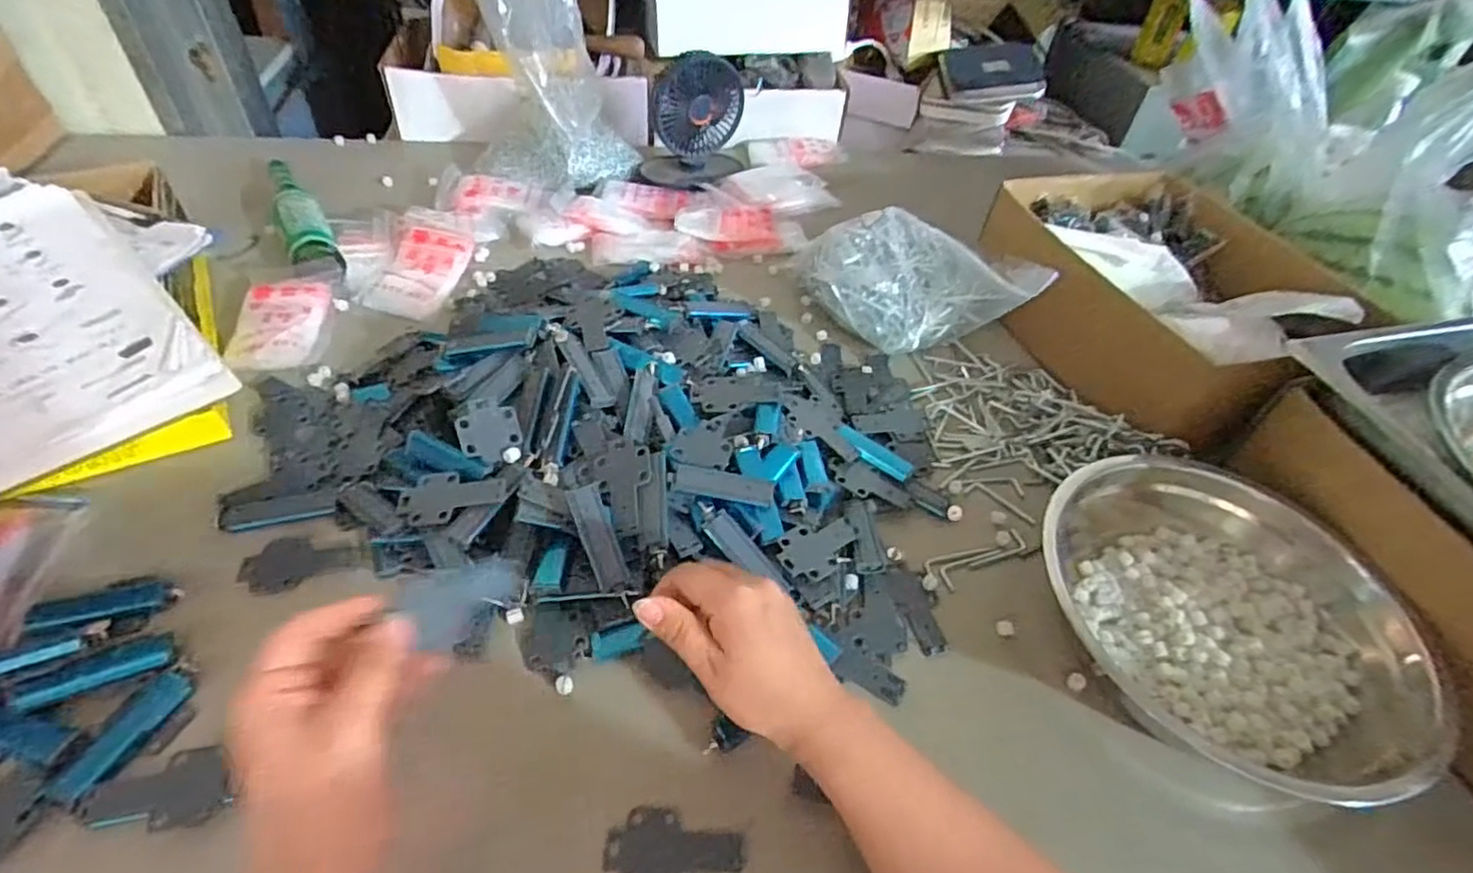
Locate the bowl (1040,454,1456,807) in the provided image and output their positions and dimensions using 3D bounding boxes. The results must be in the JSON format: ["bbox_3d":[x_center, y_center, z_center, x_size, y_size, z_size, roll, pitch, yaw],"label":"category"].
[{"bbox_3d":[0.346,0.121,0.496,0.257,0.076,0.233,17,48,9],"label":"bowl"}]

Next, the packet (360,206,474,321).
[{"bbox_3d":[-0.339,-0.192,0.736,0.082,0.021,0.159,5,47,-3],"label":"packet"}]

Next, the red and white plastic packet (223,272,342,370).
[{"bbox_3d":[-0.436,-0.117,0.658,0.072,0.025,0.127,-1,48,-8],"label":"red and white plastic packet"}]

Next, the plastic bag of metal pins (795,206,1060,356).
[{"bbox_3d":[0.183,-0.166,0.728,0.230,0.099,0.145,10,47,2],"label":"plastic bag of metal pins"}]

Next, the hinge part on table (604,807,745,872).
[{"bbox_3d":[-0.035,0.236,0.389,0.078,0.006,0.042,2,47,-5],"label":"hinge part on table"}]

